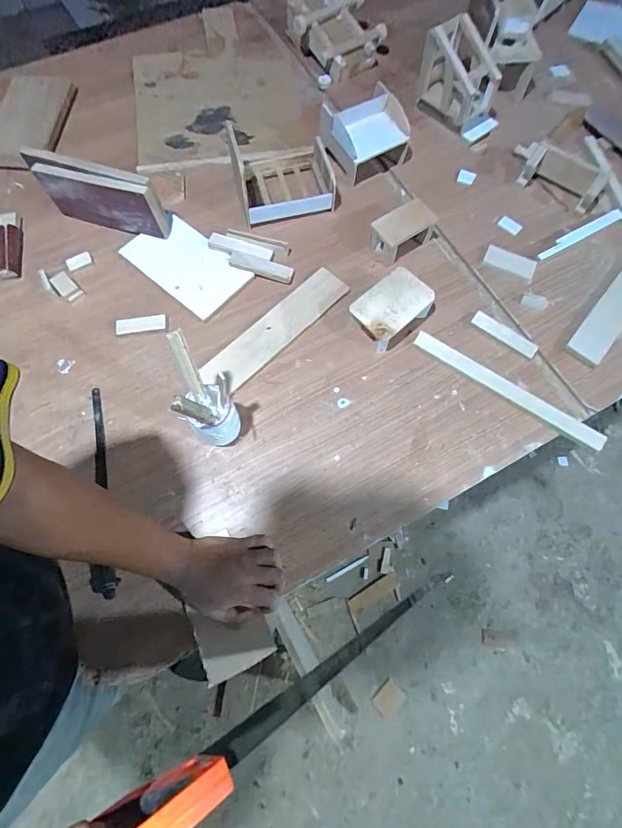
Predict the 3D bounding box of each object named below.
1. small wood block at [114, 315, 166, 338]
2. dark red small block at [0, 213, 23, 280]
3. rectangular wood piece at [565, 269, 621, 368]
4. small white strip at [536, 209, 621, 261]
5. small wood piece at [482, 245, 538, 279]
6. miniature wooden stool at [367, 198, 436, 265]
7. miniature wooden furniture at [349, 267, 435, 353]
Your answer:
[{"bbox_3d":[-0.277,-0.143,0.669,0.082,0.012,0.028,-7,72,-4],"label":"small wood block"},{"bbox_3d":[-0.525,-0.290,0.709,0.042,0.022,0.130,-12,72,-5],"label":"dark red small block"},{"bbox_3d":[0.520,-0.179,0.701,0.058,0.011,0.251,40,75,11],"label":"rectangular wood piece"},{"bbox_3d":[0.488,-0.328,0.744,0.198,0.010,0.022,-28,74,-10],"label":"small white strip"},{"bbox_3d":[0.359,-0.275,0.739,0.088,0.007,0.045,28,73,8],"label":"small wood piece"},{"bbox_3d":[0.162,-0.327,0.725,0.106,0.055,0.065,-35,76,-12],"label":"miniature wooden stool"},{"bbox_3d":[0.132,-0.172,0.672,0.087,0.052,0.129,43,76,12],"label":"miniature wooden furniture"}]

